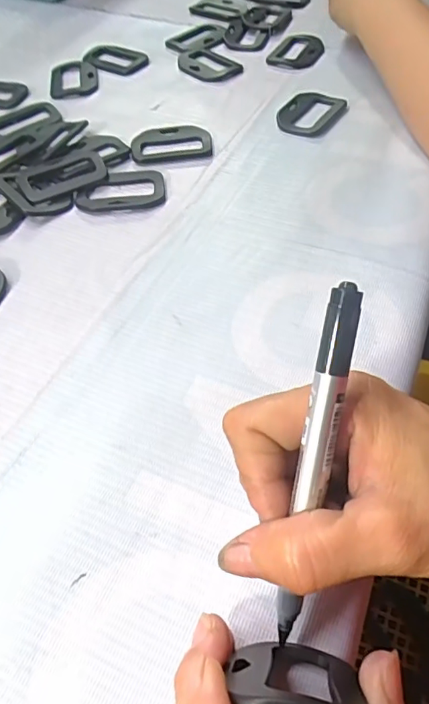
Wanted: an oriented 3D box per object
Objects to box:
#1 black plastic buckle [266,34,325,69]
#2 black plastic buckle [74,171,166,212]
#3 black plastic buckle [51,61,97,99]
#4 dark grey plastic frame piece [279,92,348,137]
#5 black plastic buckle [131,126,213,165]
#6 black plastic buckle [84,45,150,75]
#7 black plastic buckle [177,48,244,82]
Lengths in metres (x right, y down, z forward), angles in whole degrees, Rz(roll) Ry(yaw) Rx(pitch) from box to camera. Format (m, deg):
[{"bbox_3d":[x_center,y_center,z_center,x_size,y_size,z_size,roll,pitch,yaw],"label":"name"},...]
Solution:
[{"bbox_3d":[0.078,-0.281,0.472,0.043,0.005,0.062,22,56,18],"label":"black plastic buckle"},{"bbox_3d":[-0.066,-0.112,0.352,0.061,0.004,0.040,-6,52,-2],"label":"black plastic buckle"},{"bbox_3d":[-0.127,-0.247,0.457,0.041,0.006,0.058,-8,53,-4],"label":"black plastic buckle"},{"bbox_3d":[0.077,-0.192,0.407,0.044,0.006,0.064,26,58,21],"label":"dark grey plastic frame piece"},{"bbox_3d":[-0.033,-0.158,0.386,0.059,0.006,0.044,-11,53,-6],"label":"black plastic buckle"},{"bbox_3d":[-0.095,-0.277,0.479,0.062,0.006,0.036,22,56,18],"label":"black plastic buckle"},{"bbox_3d":[-0.009,-0.263,0.466,0.042,0.005,0.065,-37,59,-23],"label":"black plastic buckle"}]

